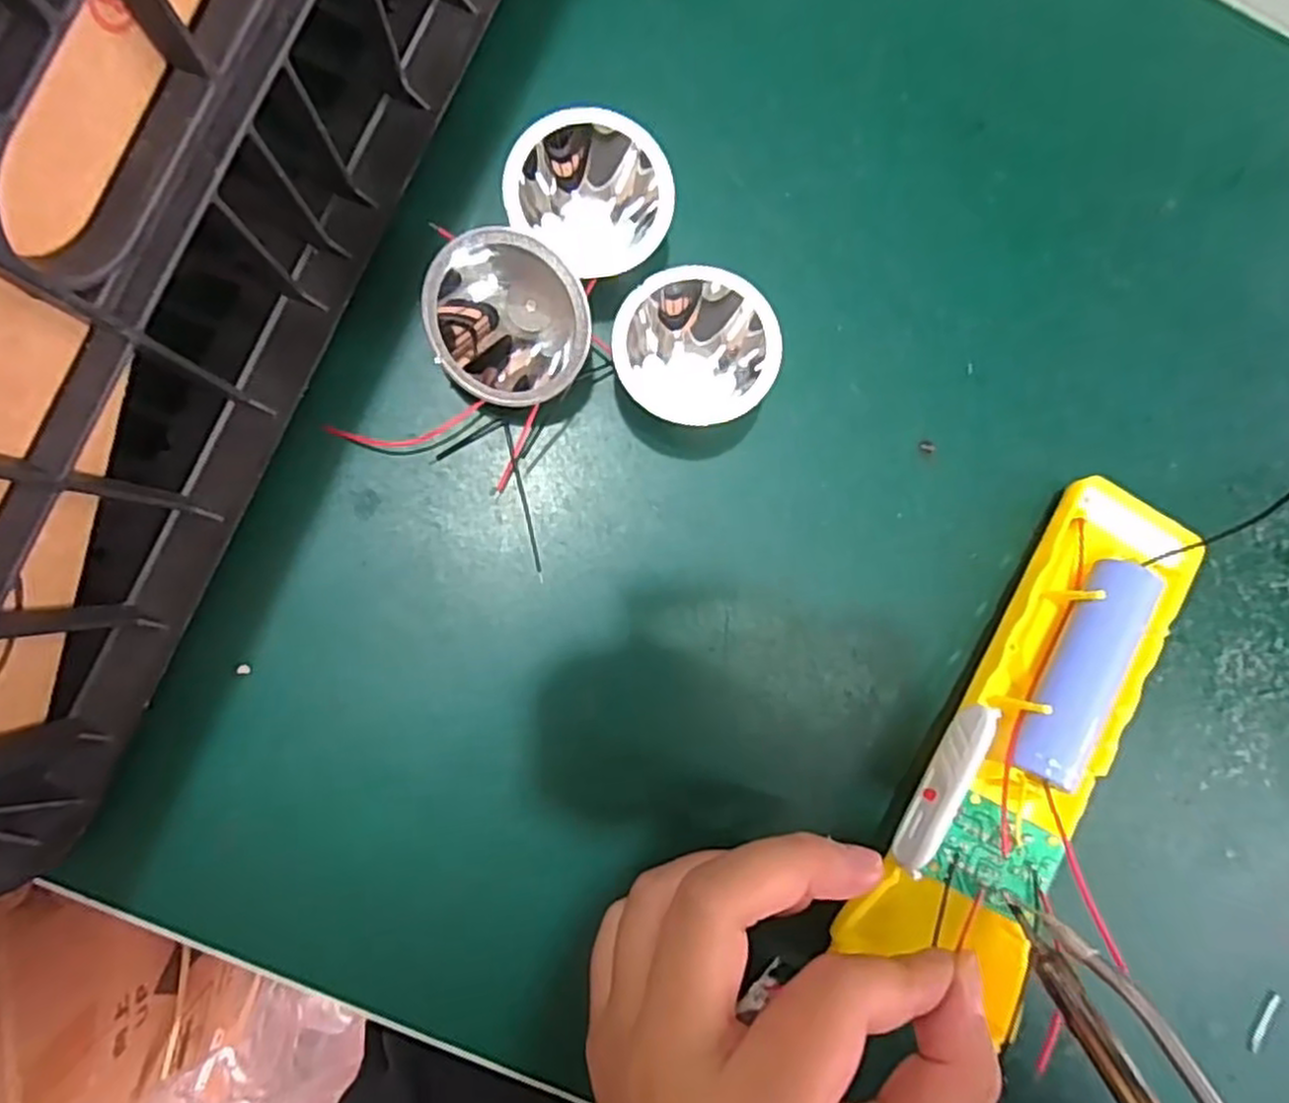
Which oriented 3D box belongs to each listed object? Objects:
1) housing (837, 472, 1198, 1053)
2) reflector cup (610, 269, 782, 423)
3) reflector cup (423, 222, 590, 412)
[{"bbox_3d":[0.111,0.051,0.210,0.043,0.024,0.147,33,79,-4],"label":"housing"},{"bbox_3d":[0.013,-0.056,0.213,0.044,0.029,0.042,0,89,-5],"label":"reflector cup"},{"bbox_3d":[-0.038,-0.063,0.204,0.042,0.032,0.047,-16,90,-6],"label":"reflector cup"}]

